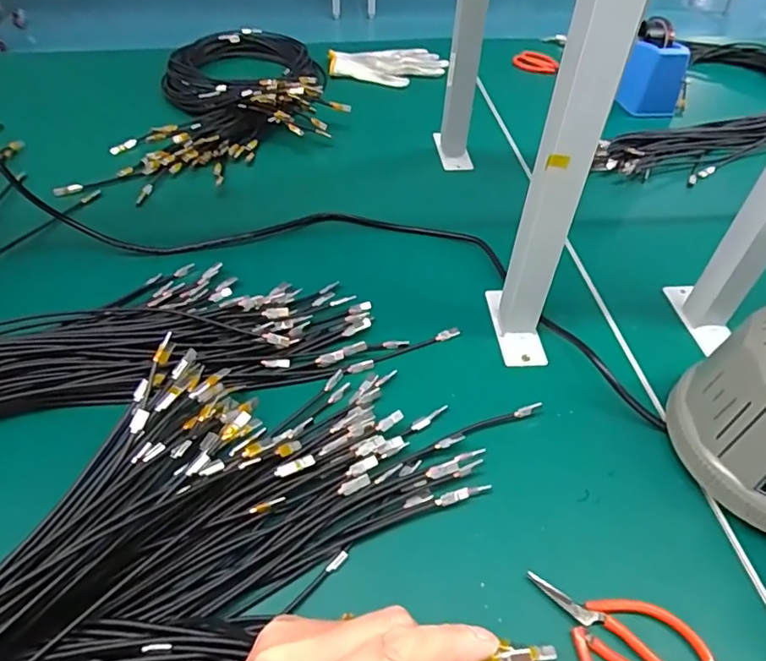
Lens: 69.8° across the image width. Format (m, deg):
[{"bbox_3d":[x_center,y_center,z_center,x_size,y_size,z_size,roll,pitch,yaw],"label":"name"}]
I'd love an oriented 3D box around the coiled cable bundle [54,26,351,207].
[{"bbox_3d":[-0.207,-0.364,0.812,0.305,0.059,0.529,7,47,5],"label":"coiled cable bundle"}]

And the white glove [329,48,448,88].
[{"bbox_3d":[0.010,-0.447,0.929,0.194,0.020,0.123,-6,47,-6],"label":"white glove"}]

